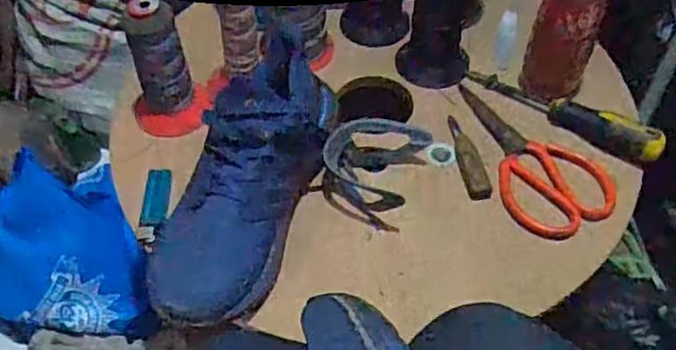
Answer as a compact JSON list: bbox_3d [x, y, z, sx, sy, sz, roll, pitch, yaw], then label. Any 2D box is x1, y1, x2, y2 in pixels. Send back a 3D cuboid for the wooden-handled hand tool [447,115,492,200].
[{"bbox_3d":[0.127,-0.021,0.660,0.022,0.012,0.101,-8,52,-6],"label":"wooden-handled hand tool"}]

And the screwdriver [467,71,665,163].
[{"bbox_3d":[0.229,-0.071,0.676,0.201,0.033,0.032,37,60,26],"label":"screwdriver"}]

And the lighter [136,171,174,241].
[{"bbox_3d":[-0.172,0.025,0.629,0.024,0.012,0.077,0,51,0],"label":"lighter"}]

